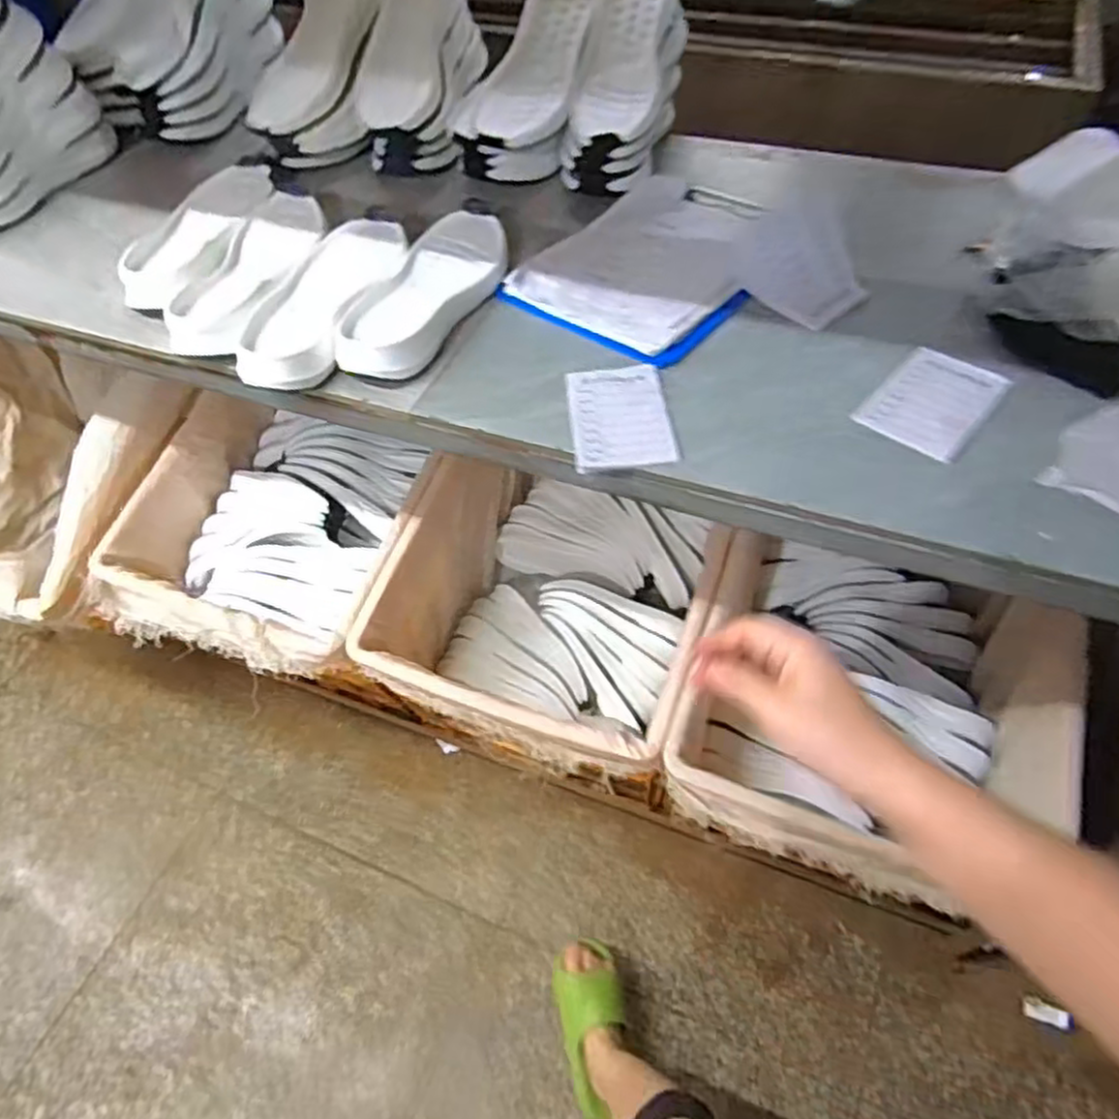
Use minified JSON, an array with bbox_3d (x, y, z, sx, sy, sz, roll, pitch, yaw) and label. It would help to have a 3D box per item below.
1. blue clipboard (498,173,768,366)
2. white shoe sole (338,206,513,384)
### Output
[{"bbox_3d":[0.107,-0.322,0.791,0.212,0.014,0.291,33,62,25],"label":"blue clipboard"},{"bbox_3d":[-0.130,-0.284,0.765,0.107,0.033,0.274,12,54,14],"label":"white shoe sole"}]

